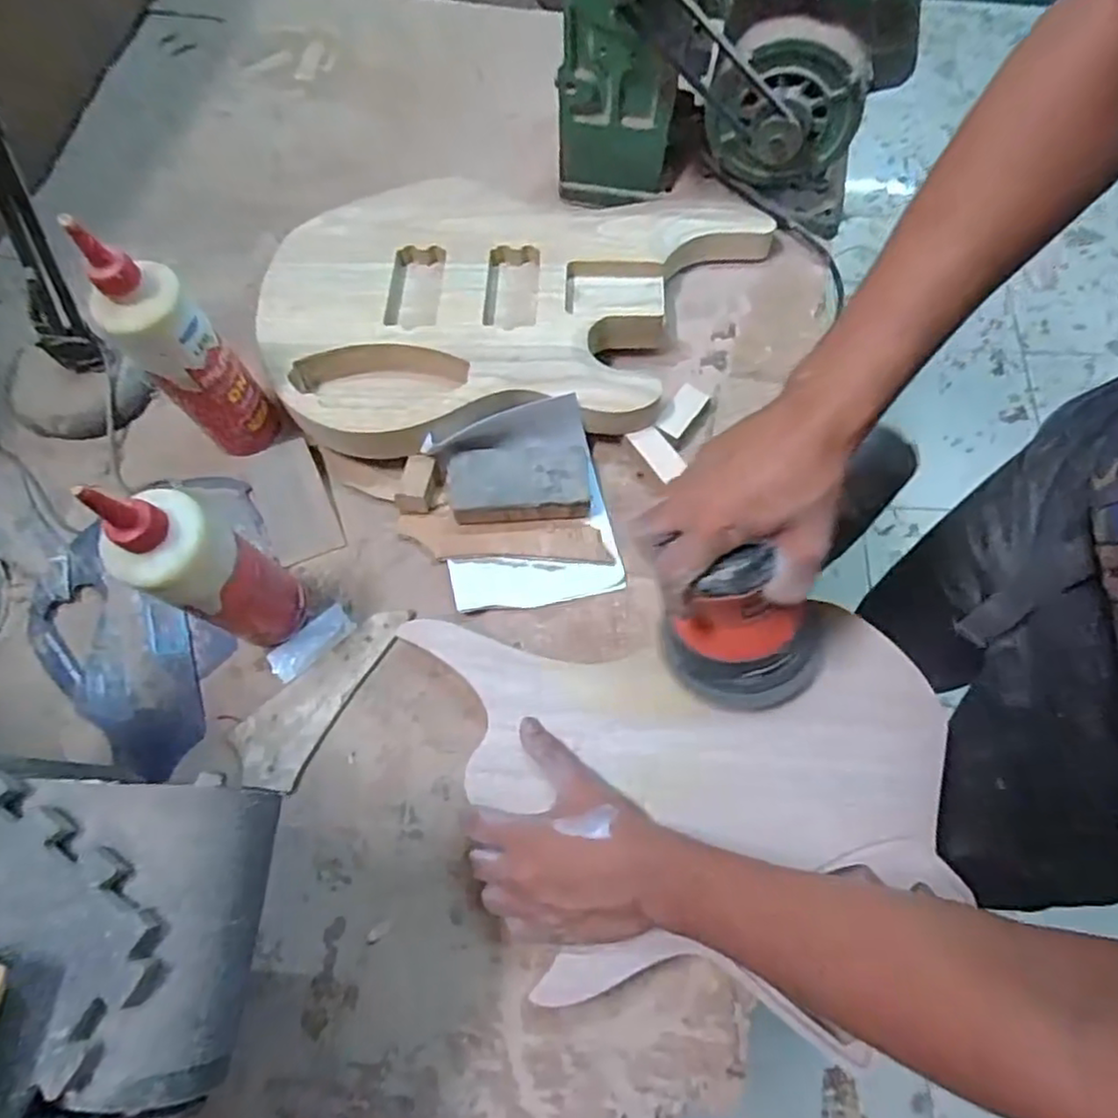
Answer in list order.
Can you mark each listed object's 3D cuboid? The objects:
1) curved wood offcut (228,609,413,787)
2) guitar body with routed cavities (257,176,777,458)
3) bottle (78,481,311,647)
[{"bbox_3d":[-0.201,0.105,0.558,0.063,0.006,0.173,32,73,12],"label":"curved wood offcut"},{"bbox_3d":[-0.030,-0.260,0.656,0.496,0.038,0.310,-8,69,-2],"label":"guitar body with routed cavities"},{"bbox_3d":[-0.242,0.015,0.477,0.054,0.213,0.067,32,73,12],"label":"bottle"}]

